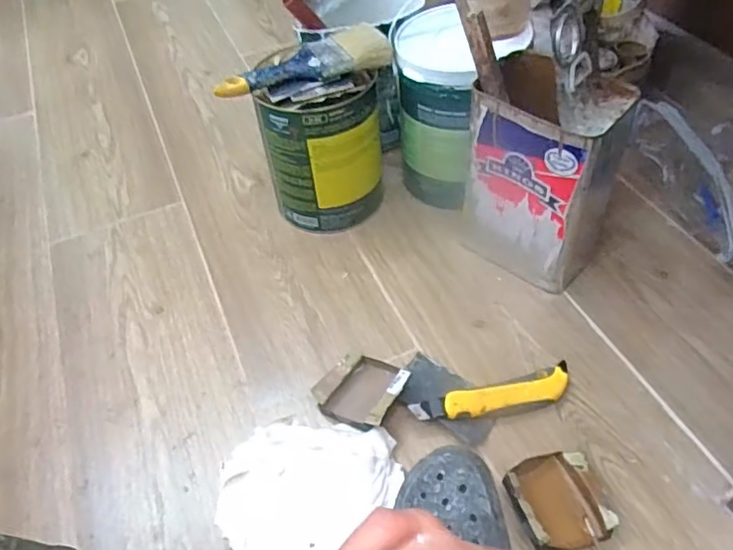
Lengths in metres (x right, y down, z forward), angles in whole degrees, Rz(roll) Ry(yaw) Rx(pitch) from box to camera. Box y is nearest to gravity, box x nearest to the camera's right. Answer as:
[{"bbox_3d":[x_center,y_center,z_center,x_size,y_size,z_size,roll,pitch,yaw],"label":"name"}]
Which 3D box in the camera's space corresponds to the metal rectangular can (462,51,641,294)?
[{"bbox_3d":[0.209,-0.113,0.713,0.152,0.236,0.114,33,60,29],"label":"metal rectangular can"}]

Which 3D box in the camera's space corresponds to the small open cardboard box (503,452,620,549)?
[{"bbox_3d":[0.182,0.212,0.567,0.088,0.035,0.088,-14,50,-6],"label":"small open cardboard box"}]

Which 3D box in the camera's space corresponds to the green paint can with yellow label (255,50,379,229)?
[{"bbox_3d":[-0.057,-0.175,0.814,0.152,0.200,0.135,-3,49,3],"label":"green paint can with yellow label"}]

